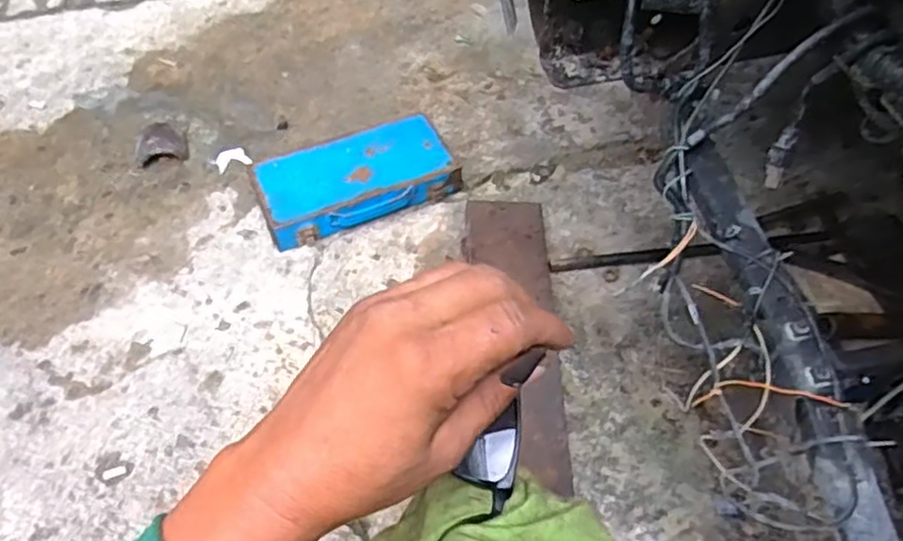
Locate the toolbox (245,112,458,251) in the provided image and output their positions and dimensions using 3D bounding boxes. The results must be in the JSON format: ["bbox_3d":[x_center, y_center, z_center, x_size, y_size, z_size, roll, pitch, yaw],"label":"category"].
[{"bbox_3d":[-0.150,-0.147,1.113,0.305,0.067,0.180,-19,58,-15],"label":"toolbox"}]

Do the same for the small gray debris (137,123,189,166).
[{"bbox_3d":[-0.478,-0.213,1.158,0.075,0.034,0.075,-13,57,-11],"label":"small gray debris"}]

